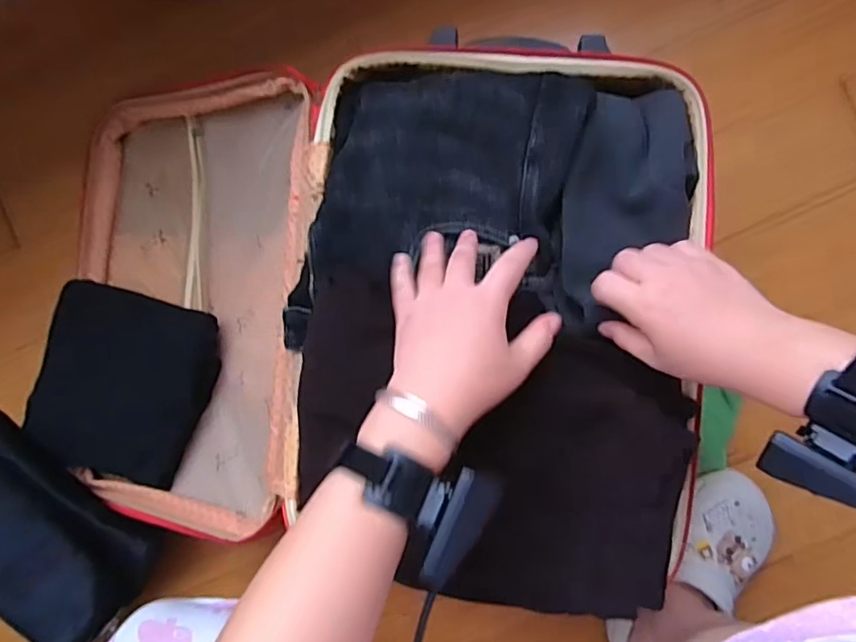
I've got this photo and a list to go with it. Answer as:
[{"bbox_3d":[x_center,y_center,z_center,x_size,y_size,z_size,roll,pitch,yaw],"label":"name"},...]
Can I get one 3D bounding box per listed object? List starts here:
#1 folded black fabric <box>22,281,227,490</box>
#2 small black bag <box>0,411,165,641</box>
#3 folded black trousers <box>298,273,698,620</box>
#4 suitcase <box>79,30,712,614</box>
[{"bbox_3d":[-0.364,0.075,0.663,0.191,0.054,0.210,17,89,4],"label":"folded black fabric"},{"bbox_3d":[-0.464,0.257,0.645,0.274,0.047,0.188,36,91,4],"label":"small black bag"},{"bbox_3d":[0.050,0.098,0.452,0.307,0.044,0.245,4,88,3],"label":"folded black trousers"},{"bbox_3d":[-0.098,-0.023,0.580,0.693,0.242,0.488,2,88,4],"label":"suitcase"}]

